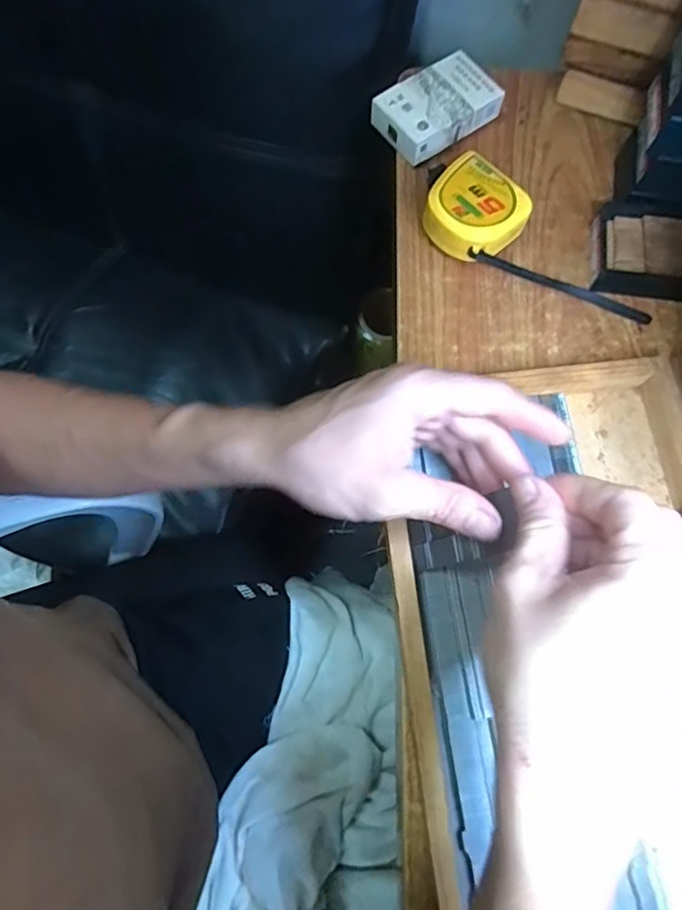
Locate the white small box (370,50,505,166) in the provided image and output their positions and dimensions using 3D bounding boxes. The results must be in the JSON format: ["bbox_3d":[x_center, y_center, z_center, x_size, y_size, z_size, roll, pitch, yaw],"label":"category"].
[{"bbox_3d":[0.076,-0.274,0.449,0.089,0.029,0.057,-36,77,-10],"label":"white small box"}]

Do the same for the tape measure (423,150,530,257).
[{"bbox_3d":[0.095,-0.175,0.414,0.063,0.037,0.067,-41,77,-11],"label":"tape measure"}]

